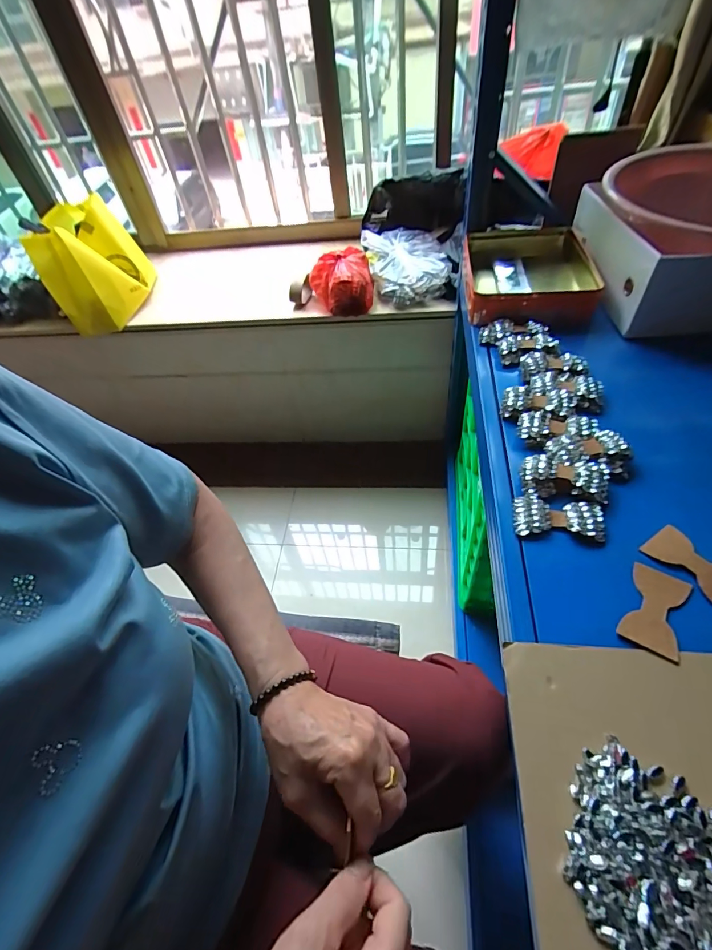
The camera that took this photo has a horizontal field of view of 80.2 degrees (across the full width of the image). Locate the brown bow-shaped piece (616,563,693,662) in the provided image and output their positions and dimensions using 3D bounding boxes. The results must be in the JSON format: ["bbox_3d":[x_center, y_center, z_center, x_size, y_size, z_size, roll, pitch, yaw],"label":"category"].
[{"bbox_3d":[0.270,0.120,0.381,0.046,0.004,0.080,24,56,23],"label":"brown bow-shaped piece"}]

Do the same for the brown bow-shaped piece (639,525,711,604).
[{"bbox_3d":[0.323,0.085,0.402,0.044,0.005,0.080,-31,54,-20],"label":"brown bow-shaped piece"}]

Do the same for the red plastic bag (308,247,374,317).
[{"bbox_3d":[-0.035,-0.482,1.059,0.143,0.105,0.136,-12,50,-3],"label":"red plastic bag"}]

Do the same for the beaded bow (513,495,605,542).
[{"bbox_3d":[0.212,0.045,0.444,0.086,0.012,0.045,6,50,10],"label":"beaded bow"}]

